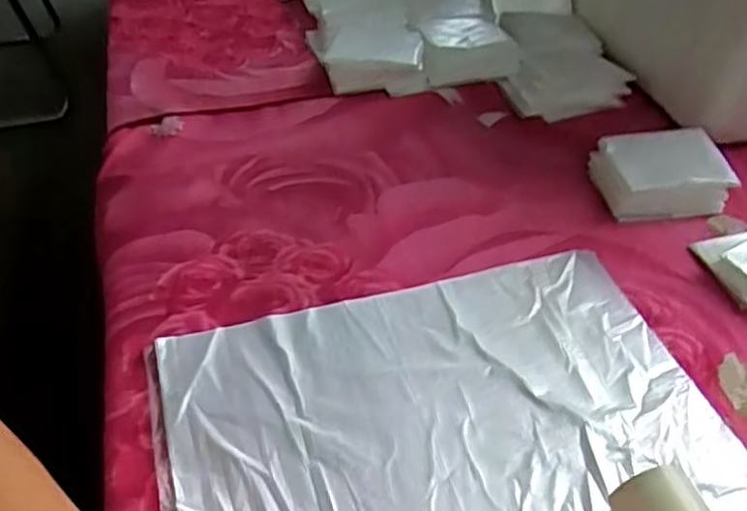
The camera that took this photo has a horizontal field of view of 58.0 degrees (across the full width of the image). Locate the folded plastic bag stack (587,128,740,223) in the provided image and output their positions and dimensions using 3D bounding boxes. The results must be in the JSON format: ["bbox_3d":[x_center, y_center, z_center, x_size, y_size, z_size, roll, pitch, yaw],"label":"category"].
[{"bbox_3d":[0.217,-0.064,0.508,0.092,0.034,0.068,-1,43,-3],"label":"folded plastic bag stack"}]

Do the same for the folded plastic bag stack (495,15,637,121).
[{"bbox_3d":[0.166,-0.178,0.627,0.108,0.024,0.137,-12,57,-6],"label":"folded plastic bag stack"}]

